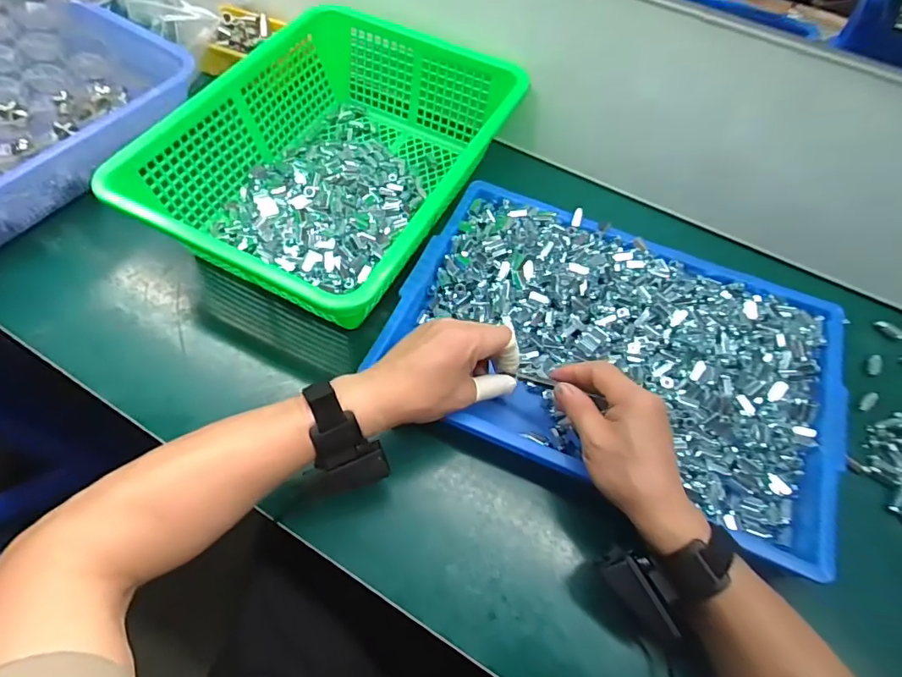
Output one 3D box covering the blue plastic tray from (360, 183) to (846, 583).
[{"bbox_3d":[0.166,0.011,0.509,0.434,0.045,0.287,21,62,9],"label":"blue plastic tray"}]

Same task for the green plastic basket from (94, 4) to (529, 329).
[{"bbox_3d":[-0.125,-0.202,0.578,0.298,0.110,0.383,26,63,11],"label":"green plastic basket"}]

